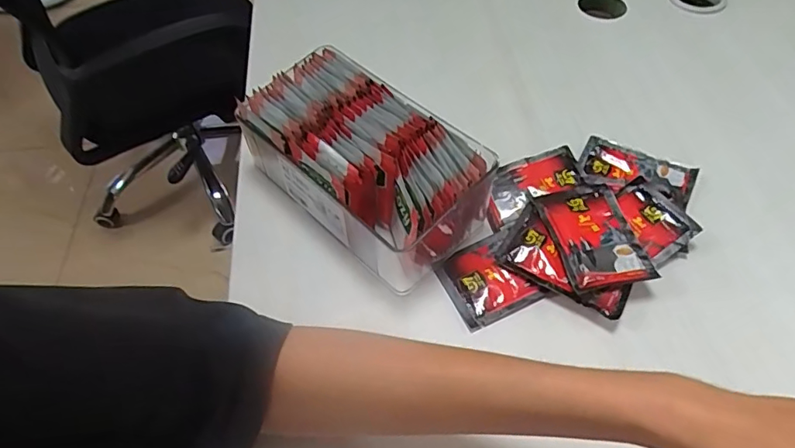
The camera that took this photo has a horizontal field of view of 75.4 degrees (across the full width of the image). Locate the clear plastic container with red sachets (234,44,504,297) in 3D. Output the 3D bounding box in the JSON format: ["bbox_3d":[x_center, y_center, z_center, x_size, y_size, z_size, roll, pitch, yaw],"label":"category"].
[{"bbox_3d":[-0.030,-0.051,0.436,0.198,0.086,0.109,36,62,25],"label":"clear plastic container with red sachets"}]

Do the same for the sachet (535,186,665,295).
[{"bbox_3d":[0.159,0.009,0.418,0.066,0.008,0.097,-9,53,-7],"label":"sachet"}]

